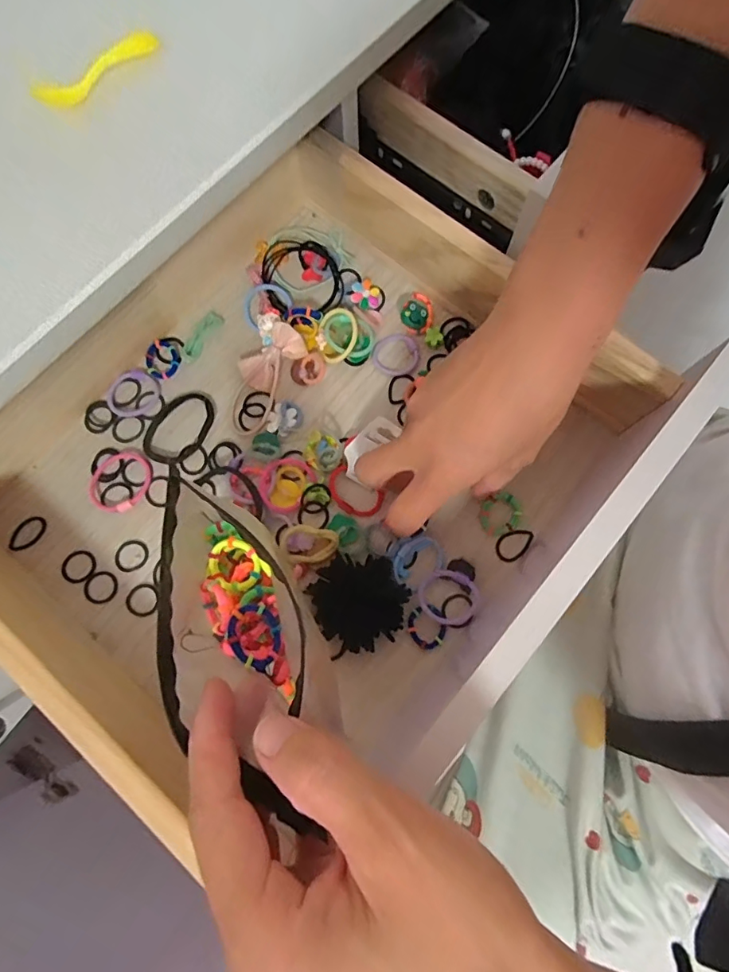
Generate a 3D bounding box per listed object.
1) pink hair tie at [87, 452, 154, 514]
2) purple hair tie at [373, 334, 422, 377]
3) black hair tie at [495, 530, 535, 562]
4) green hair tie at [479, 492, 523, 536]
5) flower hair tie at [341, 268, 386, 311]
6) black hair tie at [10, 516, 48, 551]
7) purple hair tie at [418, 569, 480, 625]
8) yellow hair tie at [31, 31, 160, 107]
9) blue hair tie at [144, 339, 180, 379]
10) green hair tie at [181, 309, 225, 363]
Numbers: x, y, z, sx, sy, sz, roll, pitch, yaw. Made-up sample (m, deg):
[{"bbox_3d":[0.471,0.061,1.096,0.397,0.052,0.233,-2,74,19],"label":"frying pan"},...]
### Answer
[{"bbox_3d":[-0.160,-0.003,0.326,0.036,0.008,0.041,27,80,7],"label":"pink hair tie"},{"bbox_3d":[0.022,-0.091,0.348,0.032,0.008,0.032,21,80,6],"label":"purple hair tie"},{"bbox_3d":[0.096,0.037,0.316,0.027,0.004,0.017,-33,79,-5],"label":"black hair tie"},{"bbox_3d":[0.087,0.018,0.319,0.029,0.004,0.023,-28,79,-4],"label":"green hair tie"},{"bbox_3d":[-0.004,-0.143,0.358,0.041,0.013,0.023,42,82,9],"label":"flower hair tie"},{"bbox_3d":[-0.217,0.031,0.320,0.017,0.004,0.026,31,81,7],"label":"black hair tie"},{"bbox_3d":[0.052,0.068,0.305,0.037,0.008,0.032,28,80,7],"label":"purple hair tie"},{"bbox_3d":[-0.143,-0.226,0.268,0.074,0.014,0.009,-44,81,-7],"label":"yellow hair tie"},{"bbox_3d":[-0.140,-0.088,0.346,0.025,0.004,0.026,0,78,2],"label":"blue hair tie"},{"bbox_3d":[-0.115,-0.106,0.350,0.012,0.004,0.040,29,81,7],"label":"green hair tie"}]

